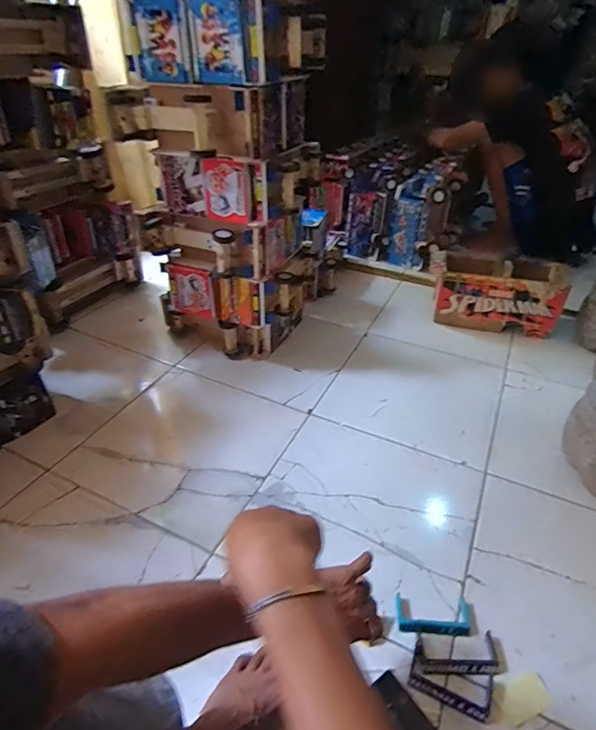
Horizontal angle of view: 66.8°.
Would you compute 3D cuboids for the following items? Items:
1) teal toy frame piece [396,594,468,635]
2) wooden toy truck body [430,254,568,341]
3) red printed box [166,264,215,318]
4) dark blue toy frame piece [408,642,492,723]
[{"bbox_3d":[0.208,0.383,0.697,0.108,0.010,0.056,5,37,5],"label":"teal toy frame piece"},{"bbox_3d":[0.606,-0.213,1.388,0.355,0.191,0.153,12,38,13],"label":"wooden toy truck body"},{"bbox_3d":[-0.272,-0.182,1.151,0.124,0.131,0.022,12,38,14],"label":"red printed box"},{"bbox_3d":[0.214,0.438,0.629,0.111,0.011,0.062,17,39,20],"label":"dark blue toy frame piece"}]

